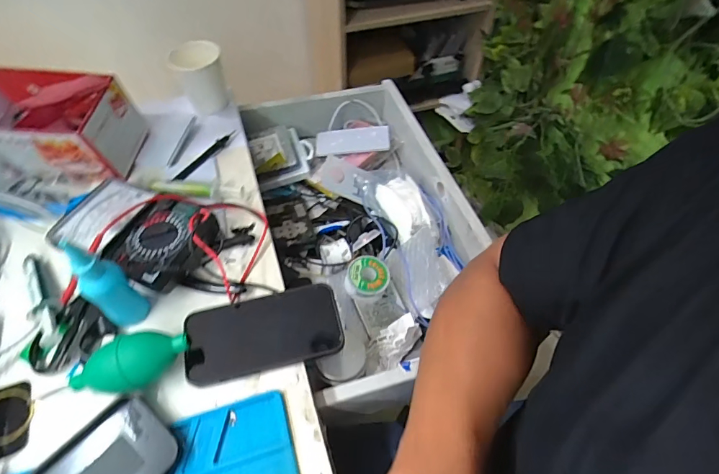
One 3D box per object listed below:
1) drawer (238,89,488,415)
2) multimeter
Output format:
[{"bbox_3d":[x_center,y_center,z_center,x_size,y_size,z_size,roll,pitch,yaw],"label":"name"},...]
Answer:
[{"bbox_3d":[0.005,-0.028,0.592,0.272,0.084,0.477,-15,56,-10],"label":"drawer"},{"bbox_3d":[-0.239,-0.004,0.456,0.174,0.050,0.102,19,57,14],"label":"multimeter"}]

